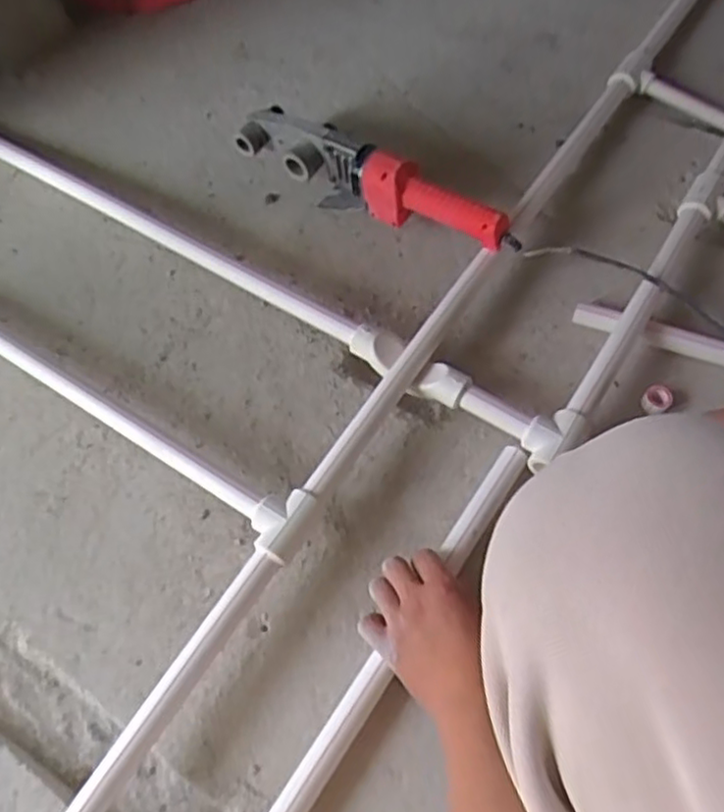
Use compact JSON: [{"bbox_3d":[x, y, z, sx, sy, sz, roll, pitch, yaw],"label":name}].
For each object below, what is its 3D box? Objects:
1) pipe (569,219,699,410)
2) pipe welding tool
[{"bbox_3d":[0.292,-0.103,0.728,0.026,0.023,0.298,30,68,16],"label":"pipe"},{"bbox_3d":[0.012,-0.240,0.791,0.352,0.103,0.058,30,68,16],"label":"pipe welding tool"}]

